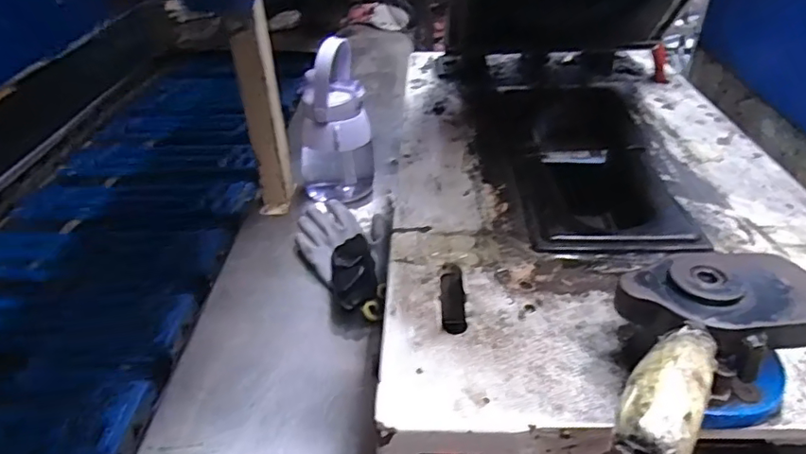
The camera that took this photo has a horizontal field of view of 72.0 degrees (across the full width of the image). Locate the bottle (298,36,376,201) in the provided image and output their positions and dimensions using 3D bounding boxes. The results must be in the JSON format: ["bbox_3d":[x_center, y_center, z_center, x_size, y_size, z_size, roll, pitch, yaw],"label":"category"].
[{"bbox_3d":[-0.101,-0.147,0.801,0.102,0.228,0.097,-6,35,-2],"label":"bottle"}]

